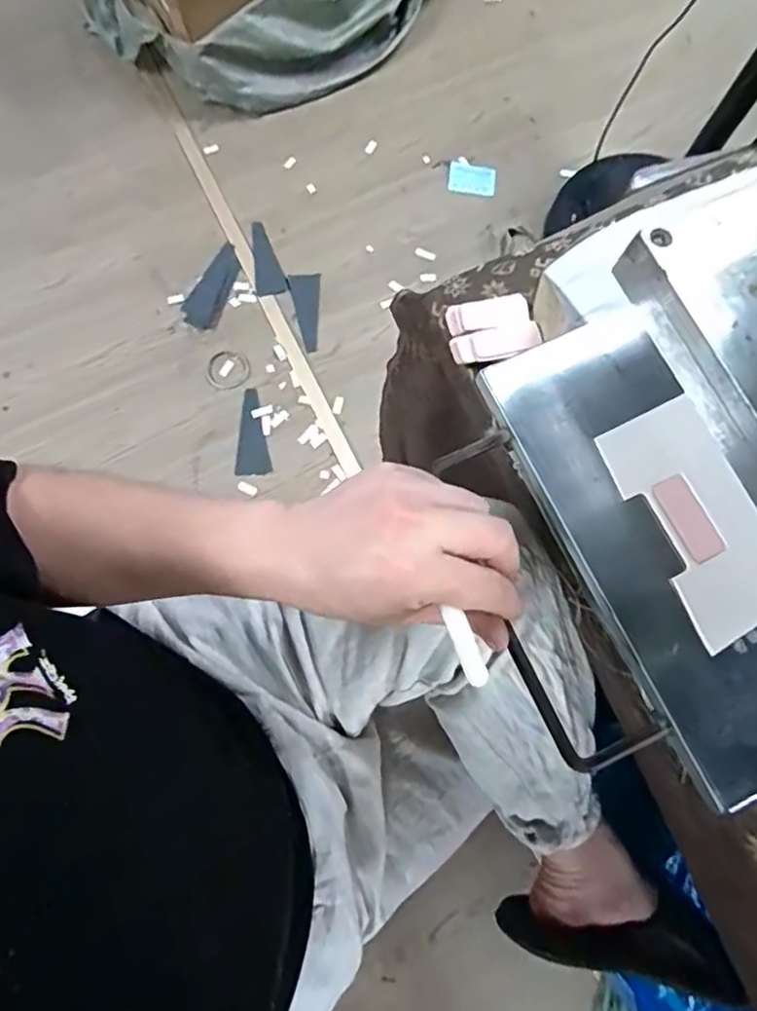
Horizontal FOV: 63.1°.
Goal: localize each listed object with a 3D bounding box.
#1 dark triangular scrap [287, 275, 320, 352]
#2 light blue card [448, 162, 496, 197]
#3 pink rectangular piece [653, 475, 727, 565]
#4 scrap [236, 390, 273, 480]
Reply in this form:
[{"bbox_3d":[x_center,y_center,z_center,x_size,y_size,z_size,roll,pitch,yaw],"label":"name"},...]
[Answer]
[{"bbox_3d":[-0.152,-0.420,1.333,0.064,0.010,0.188,-8,77,-2],"label":"dark triangular scrap"},{"bbox_3d":[0.213,-0.740,1.402,0.104,0.009,0.069,9,89,3],"label":"light blue card"},{"bbox_3d":[0.182,0.007,0.361,0.022,0.004,0.050,-26,78,-7],"label":"pink rectangular piece"},{"bbox_3d":[-0.259,-0.148,1.265,0.069,0.006,0.176,-1,90,-1],"label":"scrap"}]

